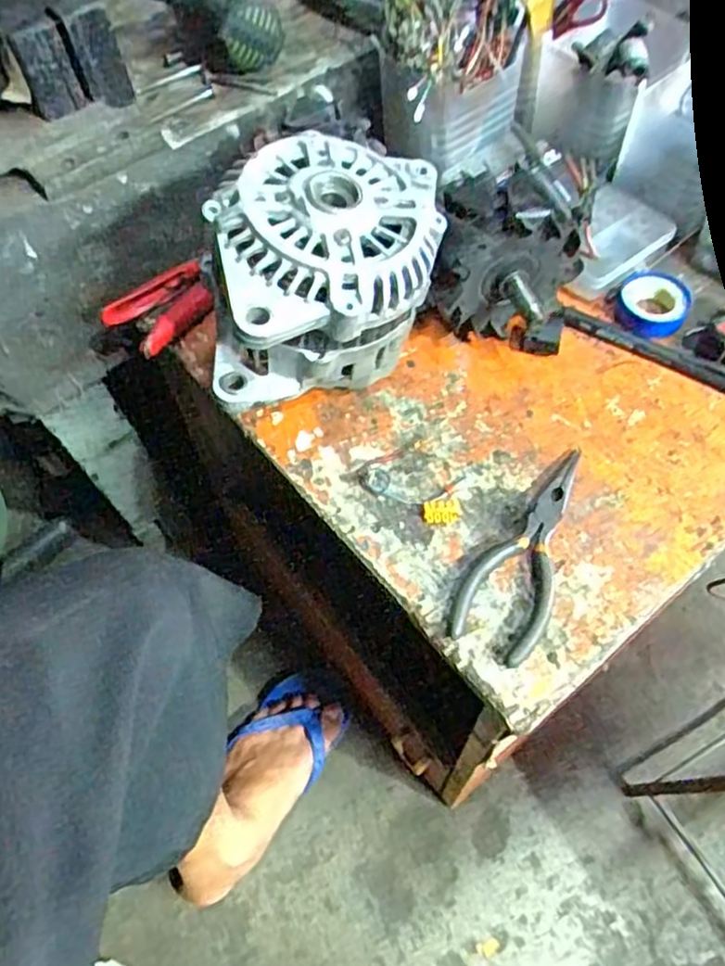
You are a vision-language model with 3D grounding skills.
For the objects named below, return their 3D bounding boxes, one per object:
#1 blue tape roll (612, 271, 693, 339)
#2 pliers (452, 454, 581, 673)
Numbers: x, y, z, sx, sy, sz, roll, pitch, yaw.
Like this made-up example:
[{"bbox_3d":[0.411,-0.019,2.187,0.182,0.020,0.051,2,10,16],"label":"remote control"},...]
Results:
[{"bbox_3d":[0.215,-0.131,0.527,0.050,0.020,0.058,15,62,11],"label":"blue tape roll"},{"bbox_3d":[0.103,0.038,0.434,0.050,0.009,0.146,26,65,16],"label":"pliers"}]

